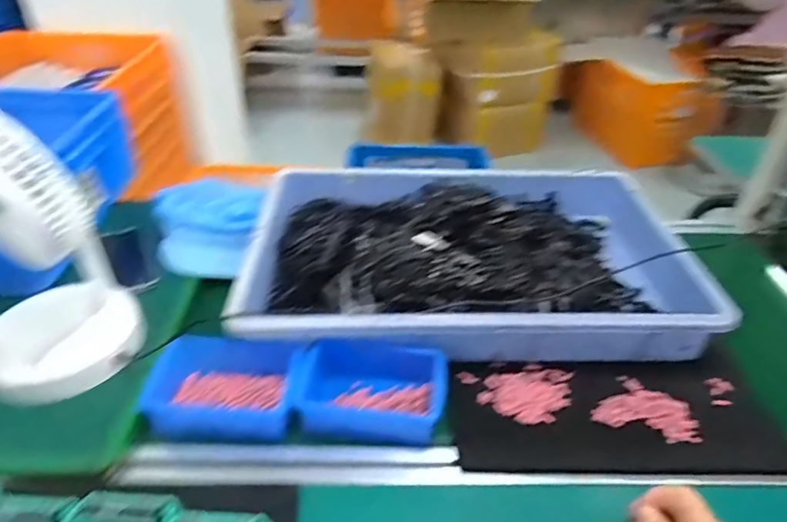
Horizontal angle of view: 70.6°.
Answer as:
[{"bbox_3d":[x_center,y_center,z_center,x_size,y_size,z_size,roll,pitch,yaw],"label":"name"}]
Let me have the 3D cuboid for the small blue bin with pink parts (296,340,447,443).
[{"bbox_3d":[-0.023,0.143,0.607,0.154,0.057,0.103,4,35,2],"label":"small blue bin with pink parts"}]

